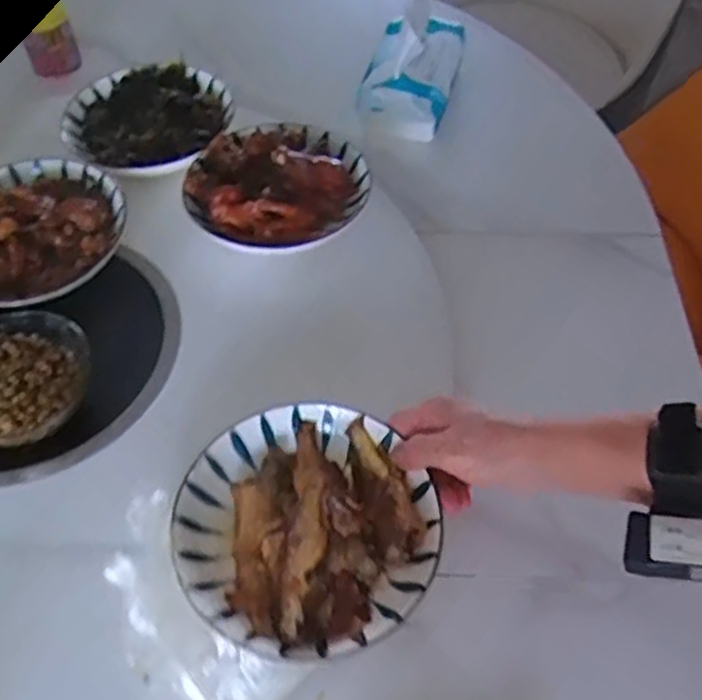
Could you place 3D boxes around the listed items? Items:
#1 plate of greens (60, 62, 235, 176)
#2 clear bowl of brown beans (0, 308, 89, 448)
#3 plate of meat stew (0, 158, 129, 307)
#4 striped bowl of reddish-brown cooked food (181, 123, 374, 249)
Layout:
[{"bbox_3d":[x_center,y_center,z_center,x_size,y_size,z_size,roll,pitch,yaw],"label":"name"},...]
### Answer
[{"bbox_3d":[-0.213,-0.244,0.784,0.176,0.037,0.190,-1,54,1],"label":"plate of greens"},{"bbox_3d":[-0.270,0.025,0.587,0.110,0.045,0.113,-1,54,1],"label":"clear bowl of brown beans"},{"bbox_3d":[-0.304,-0.121,0.685,0.165,0.043,0.167,-1,54,1],"label":"plate of meat stew"},{"bbox_3d":[-0.074,-0.169,0.711,0.172,0.045,0.160,-21,56,-13],"label":"striped bowl of reddish-brown cooked food"}]

